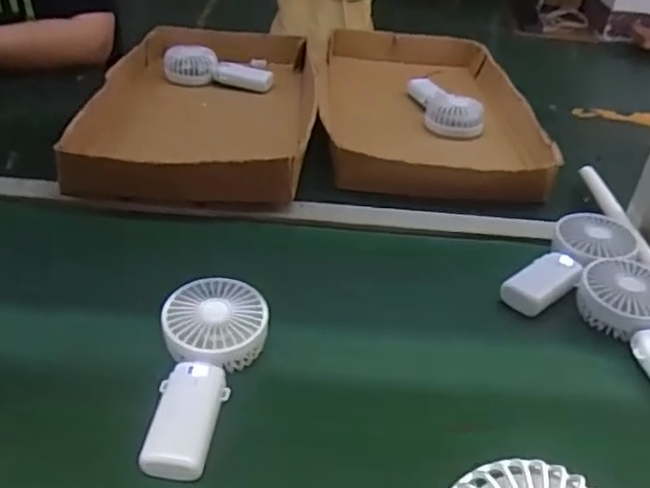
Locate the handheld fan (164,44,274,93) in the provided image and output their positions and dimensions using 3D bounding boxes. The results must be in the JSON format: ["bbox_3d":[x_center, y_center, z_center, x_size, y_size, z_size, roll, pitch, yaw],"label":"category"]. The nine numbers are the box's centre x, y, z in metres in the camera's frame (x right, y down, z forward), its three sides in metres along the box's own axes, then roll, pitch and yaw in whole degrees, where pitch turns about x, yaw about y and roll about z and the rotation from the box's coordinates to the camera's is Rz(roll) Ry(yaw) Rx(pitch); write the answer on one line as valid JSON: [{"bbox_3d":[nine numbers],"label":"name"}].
[{"bbox_3d":[-0.183,-0.282,1.072,0.182,0.058,0.050,13,36,10],"label":"handheld fan"}]

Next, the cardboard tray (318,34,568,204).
[{"bbox_3d":[0.156,-0.216,1.029,0.323,0.066,0.509,3,35,-3],"label":"cardboard tray"}]

